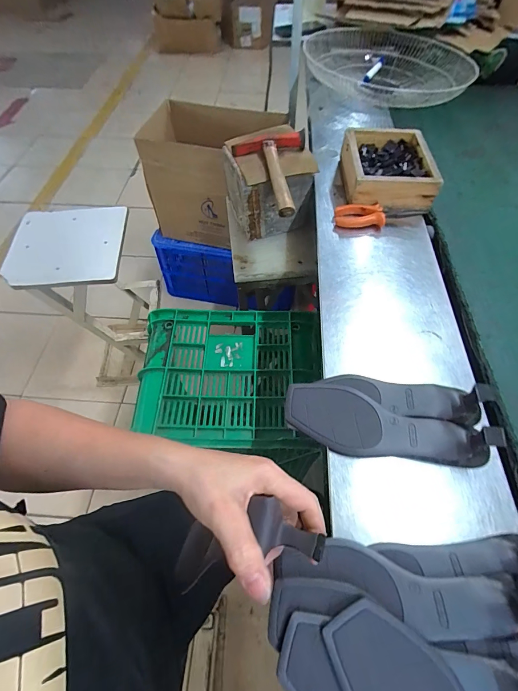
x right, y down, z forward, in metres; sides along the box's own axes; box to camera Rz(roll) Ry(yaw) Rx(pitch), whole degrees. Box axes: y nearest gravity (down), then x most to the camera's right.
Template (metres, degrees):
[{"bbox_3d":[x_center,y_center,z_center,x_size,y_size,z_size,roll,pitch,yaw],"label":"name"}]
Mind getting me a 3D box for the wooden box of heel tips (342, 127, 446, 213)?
[{"bbox_3d":[0.242,-0.344,0.639,0.162,0.054,0.190,4,57,2],"label":"wooden box of heel tips"}]

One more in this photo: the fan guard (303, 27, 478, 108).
[{"bbox_3d":[0.334,-0.733,0.893,0.434,0.078,0.369,7,57,5],"label":"fan guard"}]

